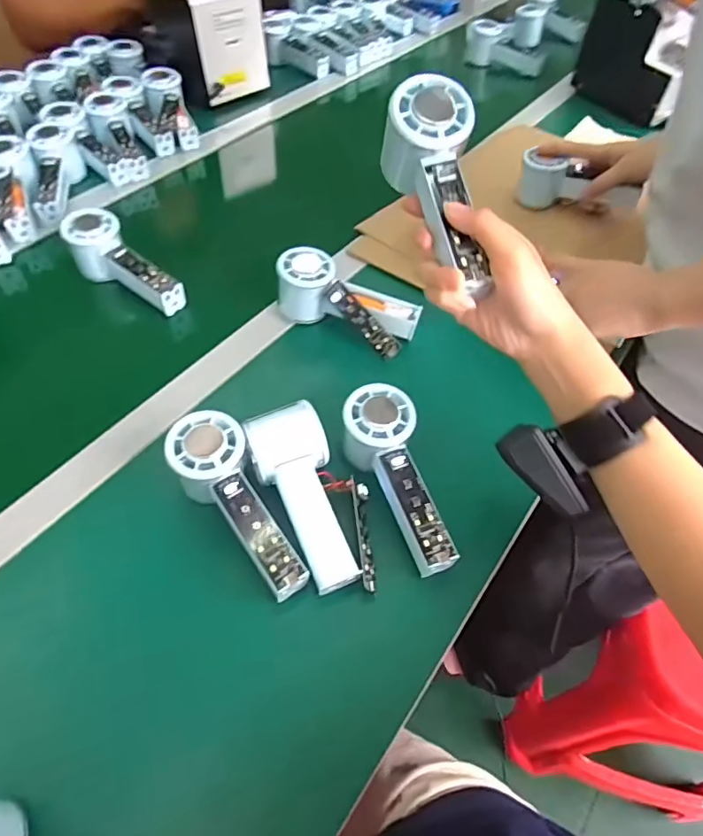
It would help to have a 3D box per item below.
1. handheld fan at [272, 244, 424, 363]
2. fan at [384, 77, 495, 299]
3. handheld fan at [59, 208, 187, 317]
[{"bbox_3d":[-0.006,-0.122,0.530,0.149,0.058,0.053,24,56,14],"label":"handheld fan"},{"bbox_3d":[0.061,-0.158,0.370,0.052,0.061,0.151,-14,86,-13],"label":"fan"},{"bbox_3d":[-0.247,-0.166,0.567,0.150,0.052,0.052,37,59,6],"label":"handheld fan"}]

